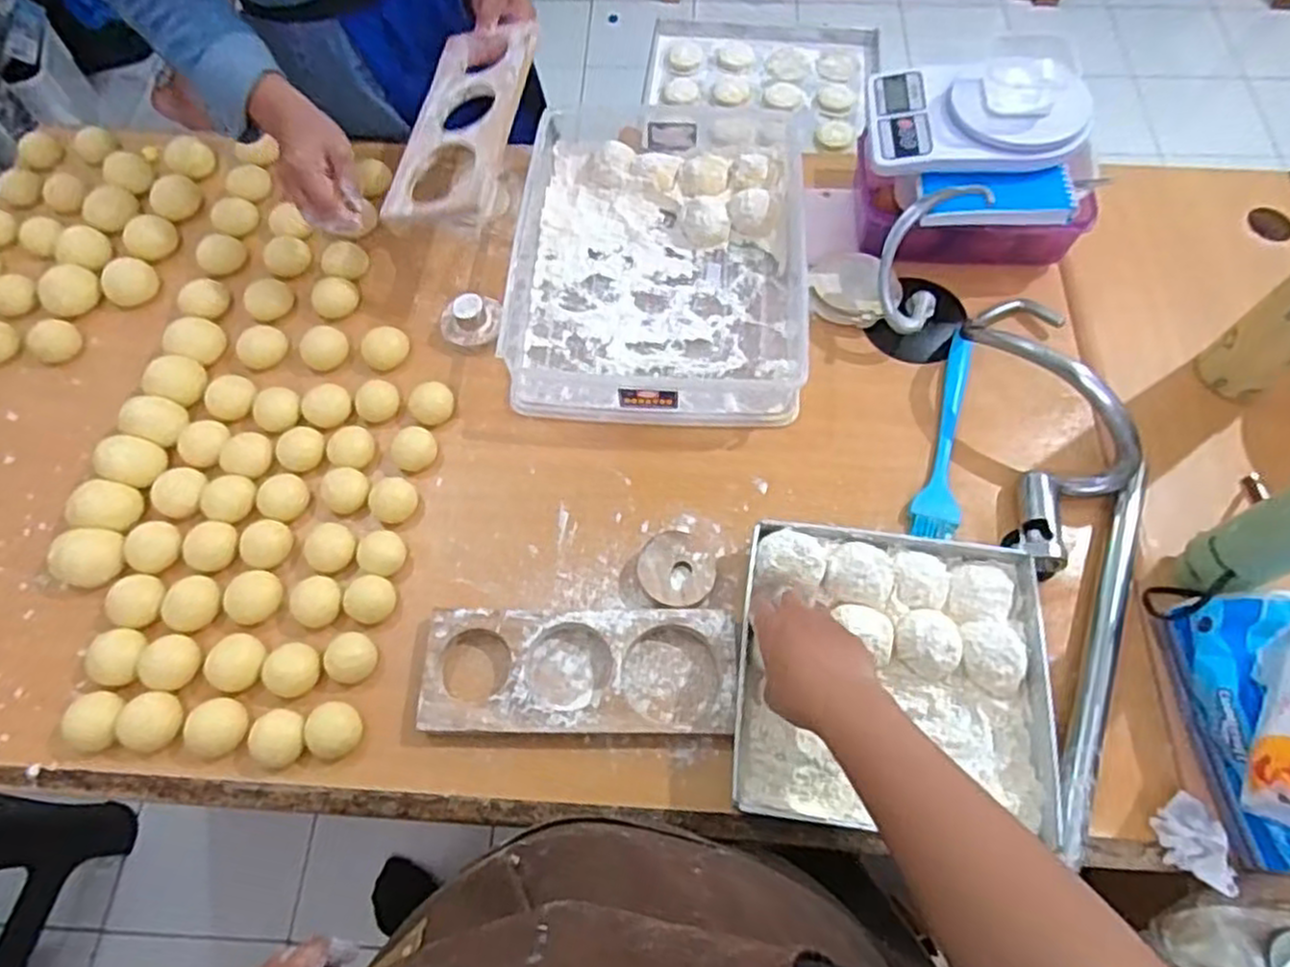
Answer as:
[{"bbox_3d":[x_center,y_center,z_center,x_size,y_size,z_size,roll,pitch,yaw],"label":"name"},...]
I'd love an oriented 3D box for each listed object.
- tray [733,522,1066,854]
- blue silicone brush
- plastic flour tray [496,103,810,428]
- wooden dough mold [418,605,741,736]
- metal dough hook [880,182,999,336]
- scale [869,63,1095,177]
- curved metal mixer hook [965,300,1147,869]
[{"bbox_3d":[0.188,0.144,0.570,0.226,0.040,0.222,5,65,4],"label":"tray"},{"bbox_3d":[0.283,-0.048,0.683,0.039,0.010,0.224,17,66,9],"label":"blue silicone brush"},{"bbox_3d":[0.017,-0.244,0.765,0.293,0.055,0.389,3,65,2],"label":"plastic flour tray"},{"bbox_3d":[-0.050,0.147,0.590,0.244,0.026,0.101,0,65,1],"label":"wooden dough mold"},{"bbox_3d":[0.259,-0.212,0.685,0.079,0.136,0.048,15,40,8],"label":"metal dough hook"},{"bbox_3d":[0.311,-0.351,0.690,0.185,0.052,0.139,3,65,2],"label":"scale"},{"bbox_3d":[0.361,0.035,0.615,0.125,0.065,0.494,1,65,1],"label":"curved metal mixer hook"}]

